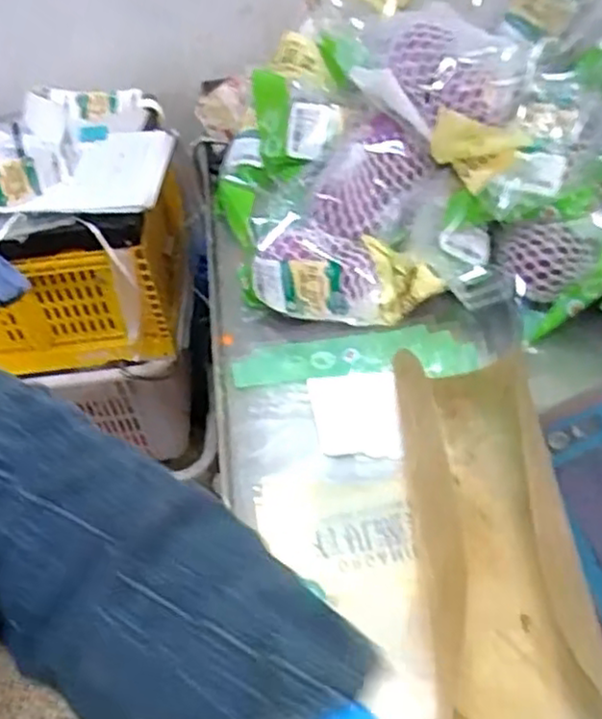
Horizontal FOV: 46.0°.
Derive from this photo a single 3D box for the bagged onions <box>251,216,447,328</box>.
[{"bbox_3d":[0.043,-0.082,0.735,0.187,0.086,0.082,-1,44,7],"label":"bagged onions"}]

